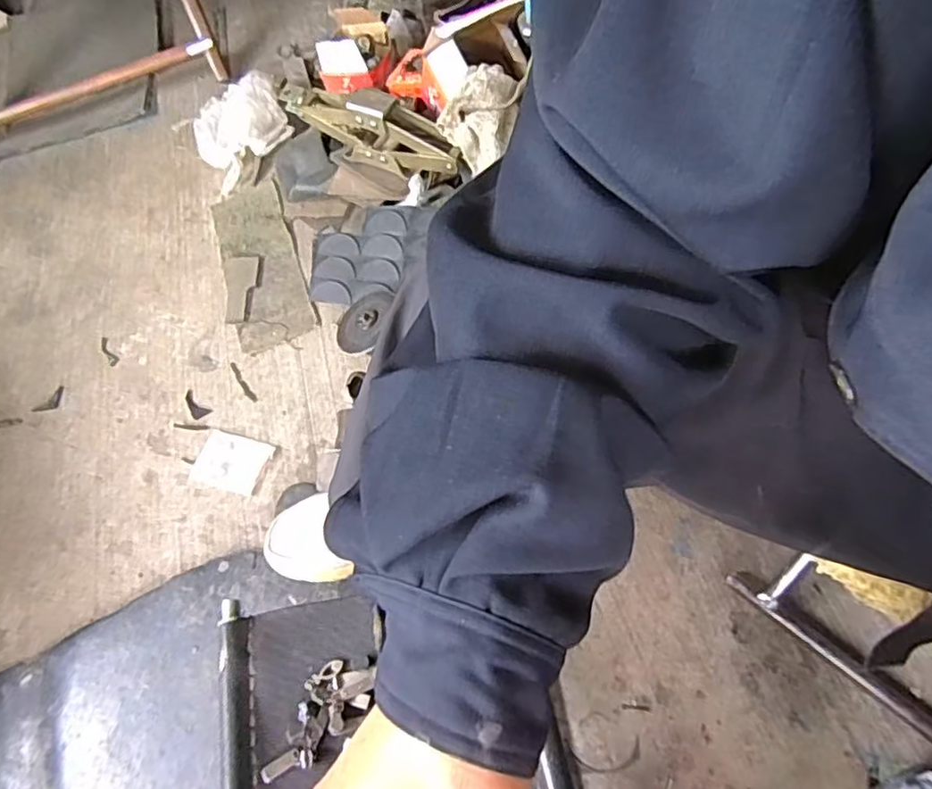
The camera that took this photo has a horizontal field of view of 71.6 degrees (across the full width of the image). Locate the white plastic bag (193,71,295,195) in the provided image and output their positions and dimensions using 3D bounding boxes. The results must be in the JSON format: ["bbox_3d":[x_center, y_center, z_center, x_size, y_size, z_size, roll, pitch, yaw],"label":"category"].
[{"bbox_3d":[-0.375,-0.447,1.080,0.157,0.097,0.148,-26,62,-9],"label":"white plastic bag"}]

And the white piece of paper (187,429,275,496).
[{"bbox_3d":[-0.307,0.087,0.844,0.095,0.005,0.072,15,64,11],"label":"white piece of paper"}]

